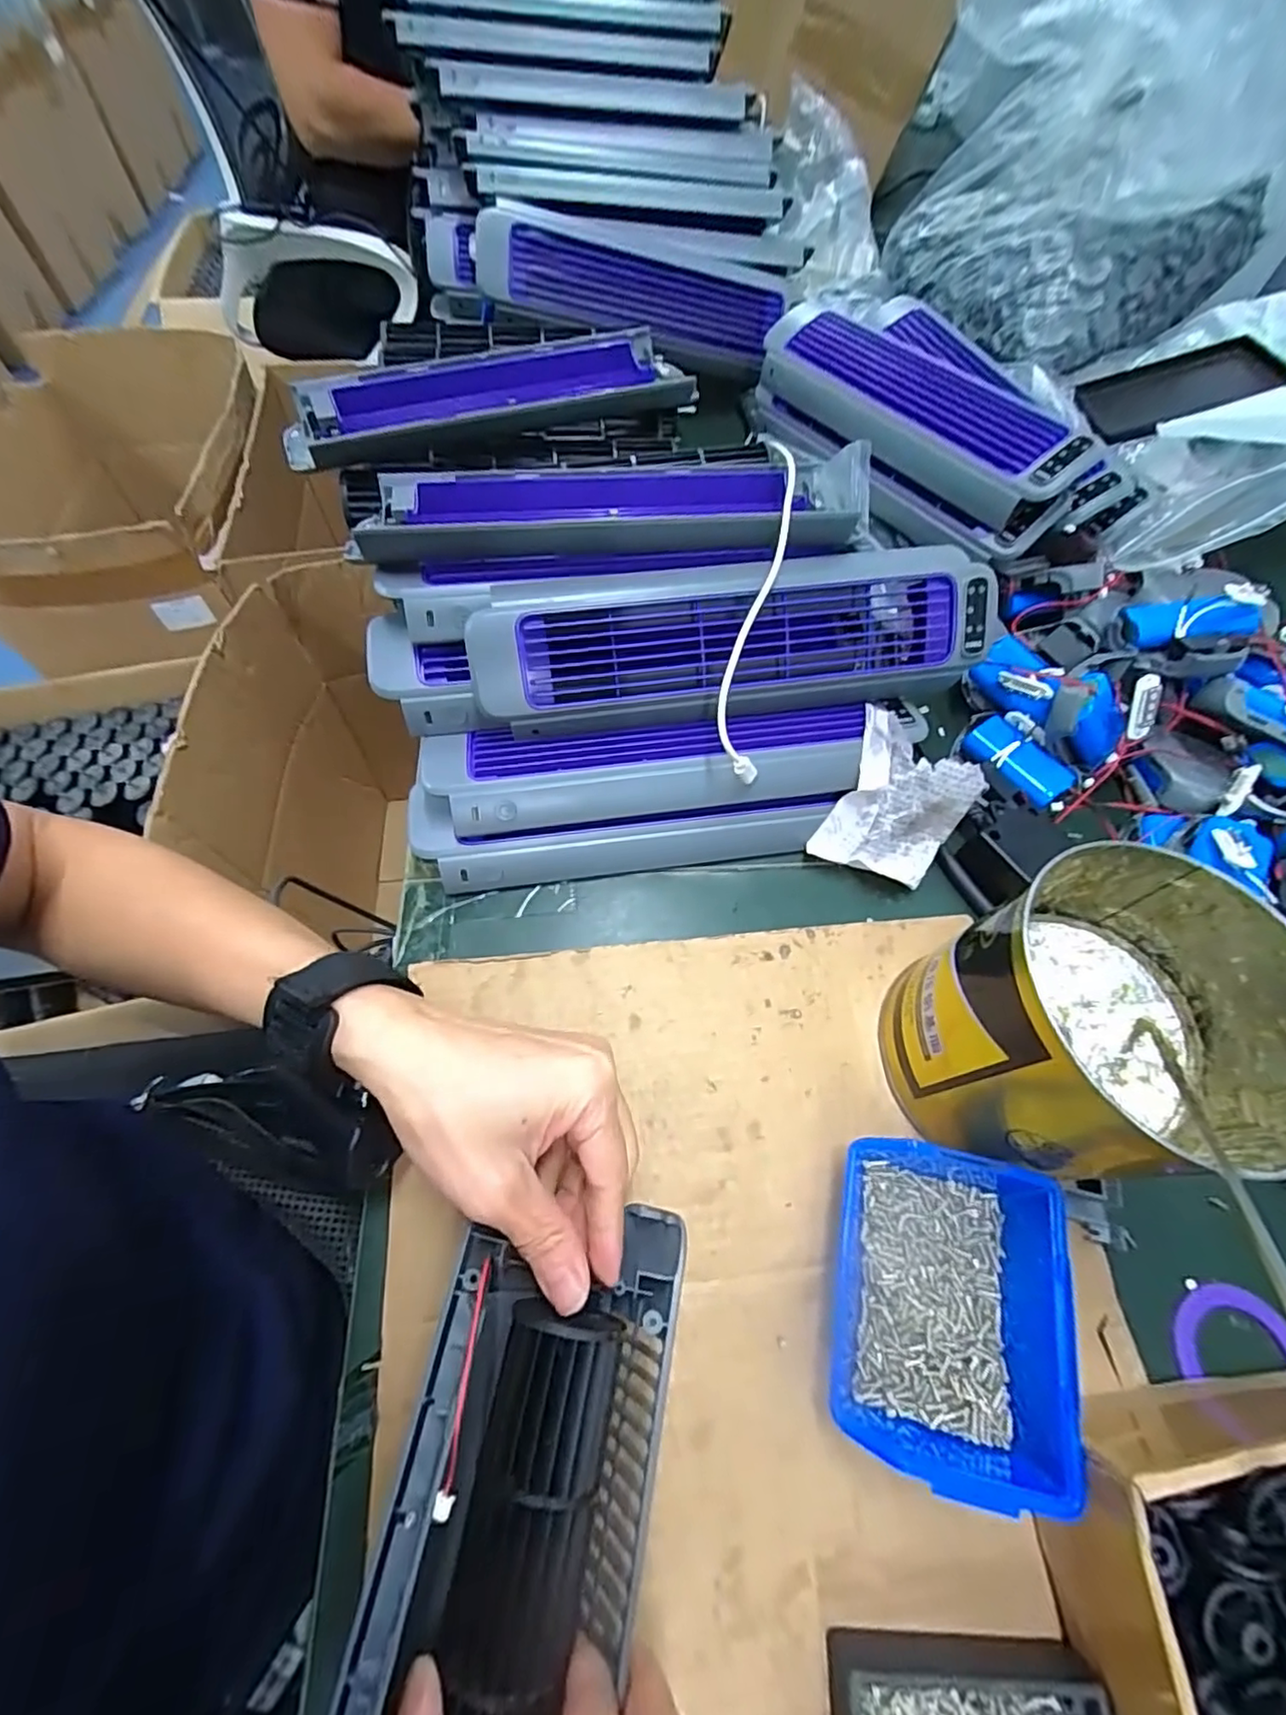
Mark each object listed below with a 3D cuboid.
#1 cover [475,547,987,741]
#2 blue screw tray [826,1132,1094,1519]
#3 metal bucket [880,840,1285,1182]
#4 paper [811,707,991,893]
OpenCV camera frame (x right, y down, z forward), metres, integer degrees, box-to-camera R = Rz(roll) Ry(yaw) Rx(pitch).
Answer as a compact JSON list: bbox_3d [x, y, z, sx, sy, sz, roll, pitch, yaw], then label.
[{"bbox_3d":[0.053,-0.121,0.350,0.291,0.080,0.025,-8,21,-7],"label":"cover"},{"bbox_3d":[0.128,0.186,0.258,0.087,0.047,0.110,14,63,5],"label":"blue screw tray"},{"bbox_3d":[0.193,0.076,0.278,0.125,0.118,0.119,1,62,-2],"label":"metal bucket"},{"bbox_3d":[0.151,-0.032,0.365,0.071,0.089,0.018,23,21,12],"label":"paper"}]

